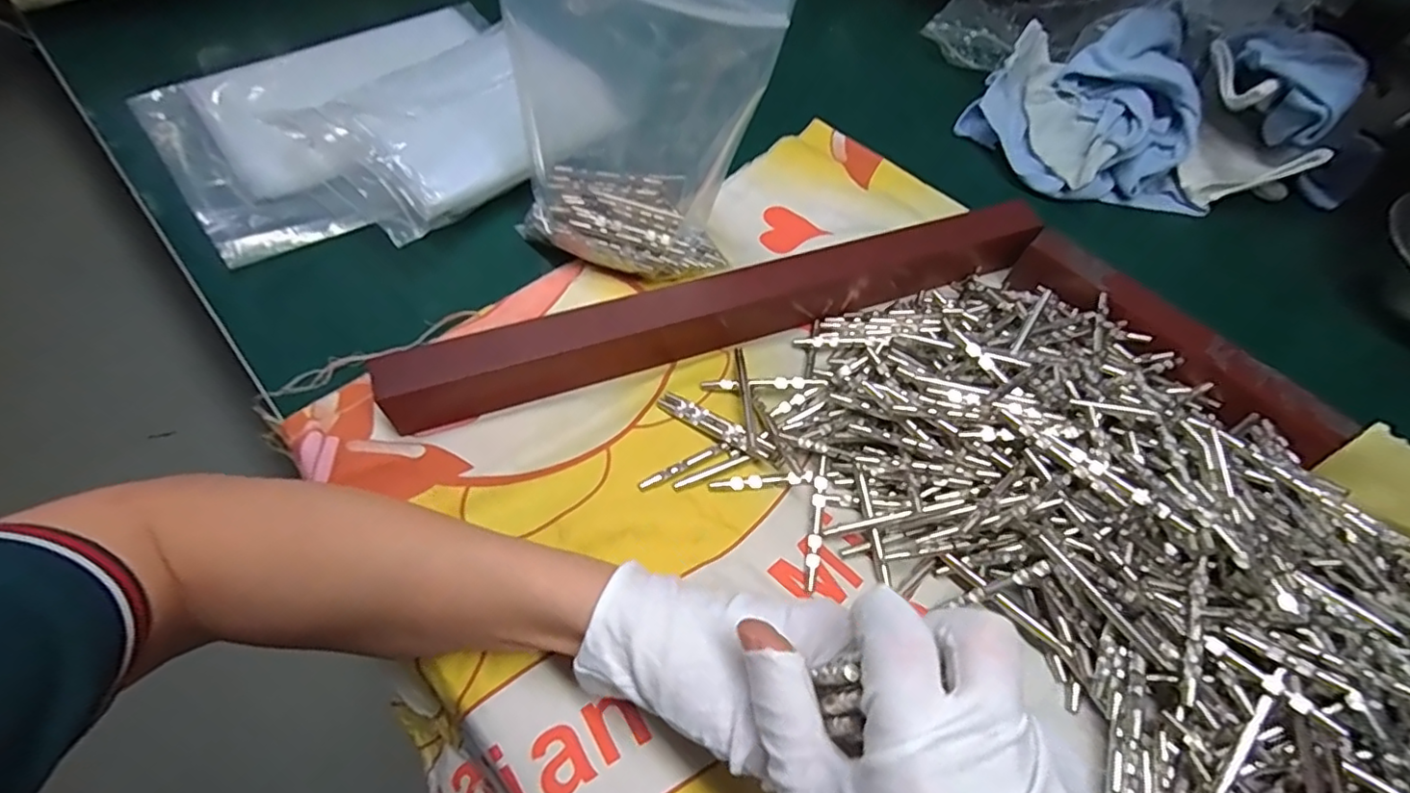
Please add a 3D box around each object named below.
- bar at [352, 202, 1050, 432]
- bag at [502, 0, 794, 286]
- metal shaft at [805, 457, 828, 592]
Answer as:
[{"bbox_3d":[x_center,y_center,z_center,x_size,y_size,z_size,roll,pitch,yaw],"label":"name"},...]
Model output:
[{"bbox_3d":[0.021,-0.056,0.346,0.381,0.034,0.028,-17,63,-13],"label":"bar"},{"bbox_3d":[-0.043,-0.144,0.329,0.140,0.163,0.072,16,60,5],"label":"bag"},{"bbox_3d":[0.056,0.064,0.304,0.007,0.008,0.069,10,60,2],"label":"metal shaft"}]

